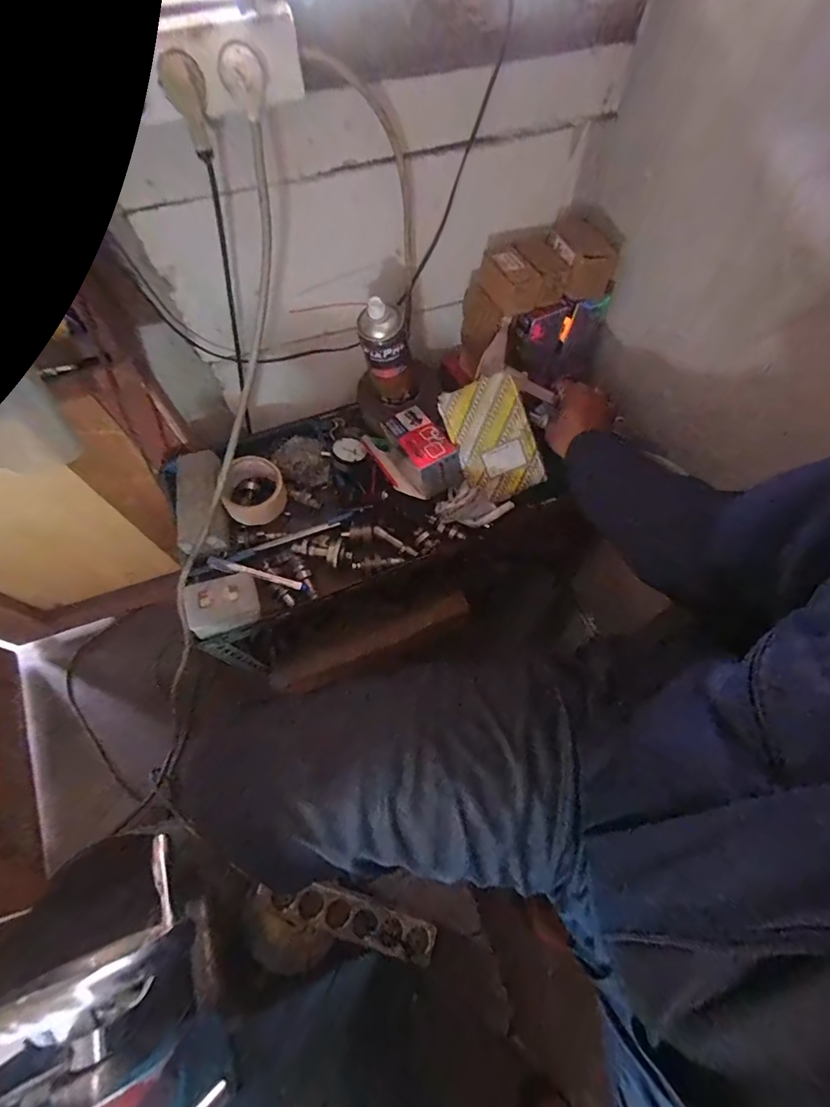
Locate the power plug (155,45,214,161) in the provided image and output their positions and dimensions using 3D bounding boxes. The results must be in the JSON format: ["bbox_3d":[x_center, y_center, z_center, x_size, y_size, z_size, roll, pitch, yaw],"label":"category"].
[{"bbox_3d":[-0.197,-0.394,0.402,0.032,0.070,0.028,-12,64,-5],"label":"power plug"}]

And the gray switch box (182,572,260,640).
[{"bbox_3d":[-0.257,0.064,0.599,0.087,0.032,0.070,-21,65,-9],"label":"gray switch box"}]

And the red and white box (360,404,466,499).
[{"bbox_3d":[-0.004,-0.143,0.663,0.095,0.066,0.132,-28,67,-13],"label":"red and white box"}]

